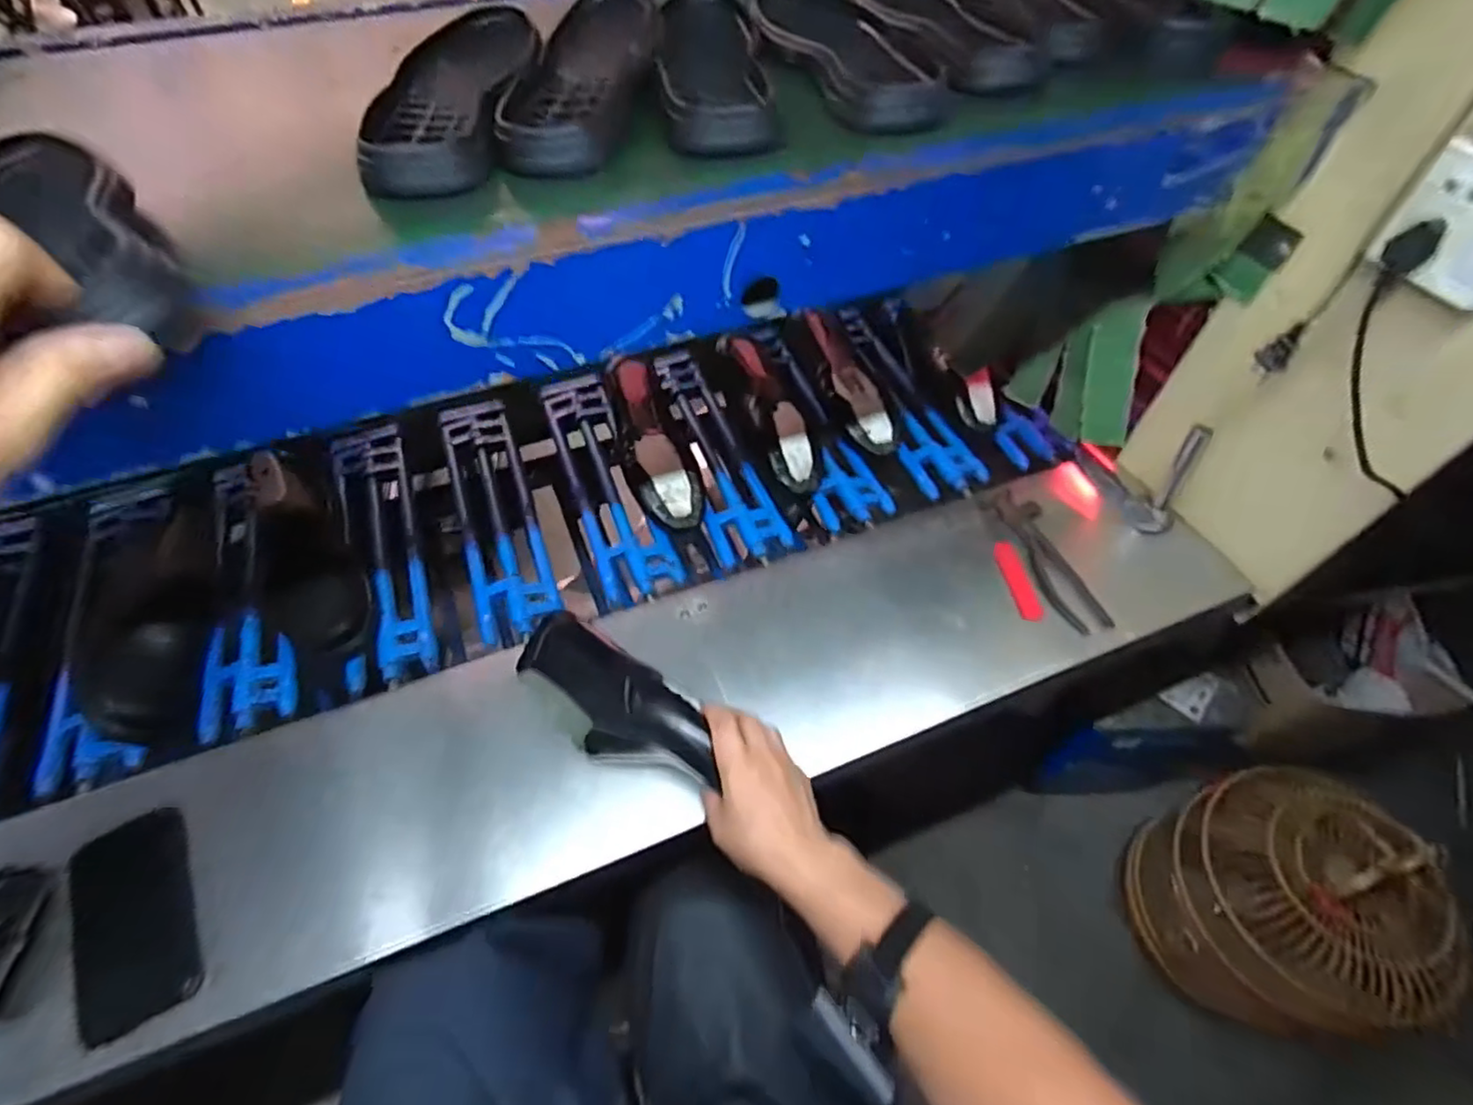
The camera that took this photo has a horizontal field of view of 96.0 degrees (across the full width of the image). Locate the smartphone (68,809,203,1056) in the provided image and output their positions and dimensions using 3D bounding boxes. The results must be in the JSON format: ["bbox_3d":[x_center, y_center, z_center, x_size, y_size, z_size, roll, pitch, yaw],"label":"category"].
[{"bbox_3d":[-0.476,0.289,0.524,0.079,0.016,0.151,-26,59,-17],"label":"smartphone"}]

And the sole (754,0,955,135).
[{"bbox_3d":[0.072,-0.421,0.538,0.087,0.022,0.277,-16,56,-10],"label":"sole"}]

